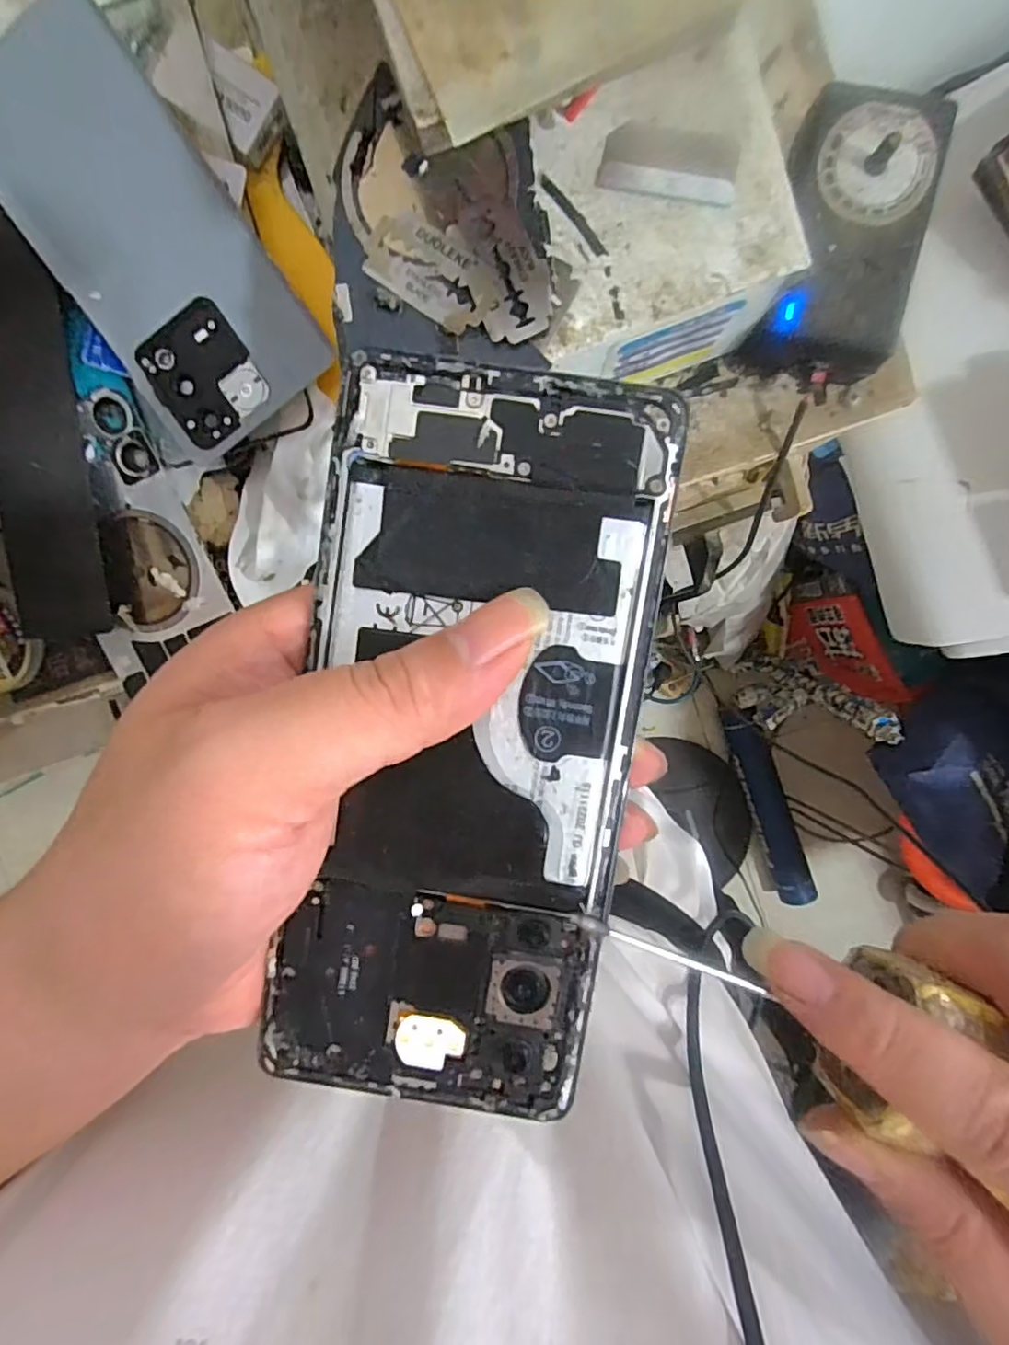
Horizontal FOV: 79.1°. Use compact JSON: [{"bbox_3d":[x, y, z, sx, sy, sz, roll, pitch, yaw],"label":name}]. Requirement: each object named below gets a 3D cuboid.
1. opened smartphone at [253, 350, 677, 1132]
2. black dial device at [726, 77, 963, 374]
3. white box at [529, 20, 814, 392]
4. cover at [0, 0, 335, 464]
[{"bbox_3d":[-0.008,0.017,0.134,0.072,0.004,0.161,7,95,0],"label":"opened smartphone"},{"bbox_3d":[0.127,-0.163,0.235,0.049,0.035,0.091,12,94,0],"label":"black dial device"},{"bbox_3d":[0.045,-0.142,0.210,0.077,0.062,0.070,-16,94,2],"label":"white box"},{"bbox_3d":[-0.141,-0.170,0.237,0.074,0.004,0.159,-34,98,8],"label":"cover"}]

